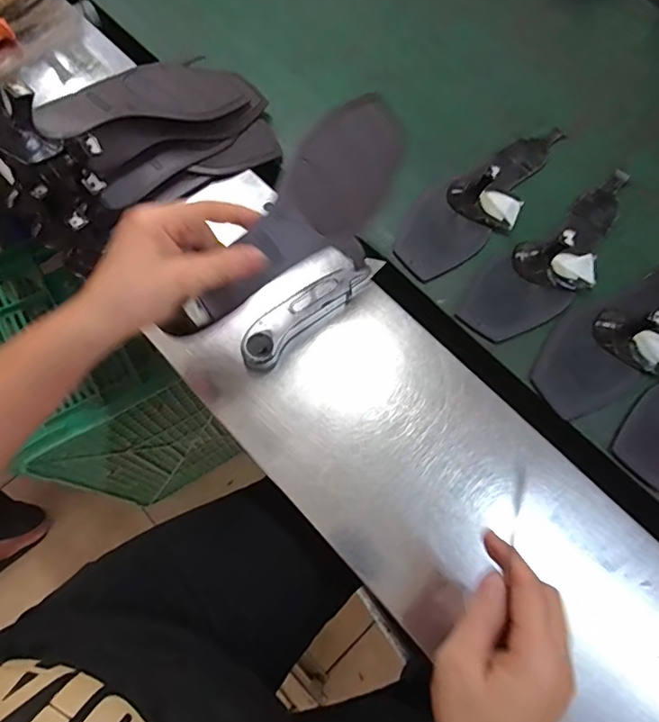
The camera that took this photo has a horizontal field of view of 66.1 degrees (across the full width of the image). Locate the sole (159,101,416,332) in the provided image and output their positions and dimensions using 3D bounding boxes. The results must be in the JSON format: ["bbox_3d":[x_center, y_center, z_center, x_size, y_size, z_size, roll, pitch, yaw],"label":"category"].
[{"bbox_3d":[-0.024,-0.105,0.402,0.245,0.016,0.078,-50,121,-8],"label":"sole"}]

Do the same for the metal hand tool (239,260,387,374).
[{"bbox_3d":[-0.015,-0.054,0.473,0.166,0.019,0.037,-42,75,-15],"label":"metal hand tool"}]

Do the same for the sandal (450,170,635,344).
[{"bbox_3d":[0.243,-0.117,0.509,0.265,0.048,0.084,-38,74,-14],"label":"sandal"}]

